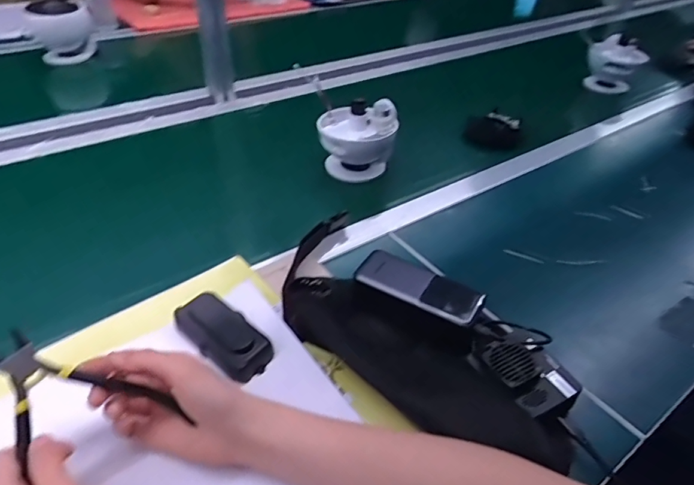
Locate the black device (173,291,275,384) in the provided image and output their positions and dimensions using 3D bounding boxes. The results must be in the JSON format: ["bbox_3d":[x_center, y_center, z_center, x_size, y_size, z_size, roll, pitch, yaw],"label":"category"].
[{"bbox_3d":[-0.121,0.089,0.469,0.103,0.026,0.048,32,47,29],"label":"black device"}]

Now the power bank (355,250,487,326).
[{"bbox_3d":[0.072,0.043,0.483,0.126,0.011,0.046,22,43,20],"label":"power bank"}]

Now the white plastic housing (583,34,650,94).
[{"bbox_3d":[0.634,-0.419,1.136,0.118,0.116,0.093,23,42,21],"label":"white plastic housing"}]

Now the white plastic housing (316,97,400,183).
[{"bbox_3d":[0.014,-0.148,0.720,0.113,0.118,0.086,5,40,1],"label":"white plastic housing"}]

